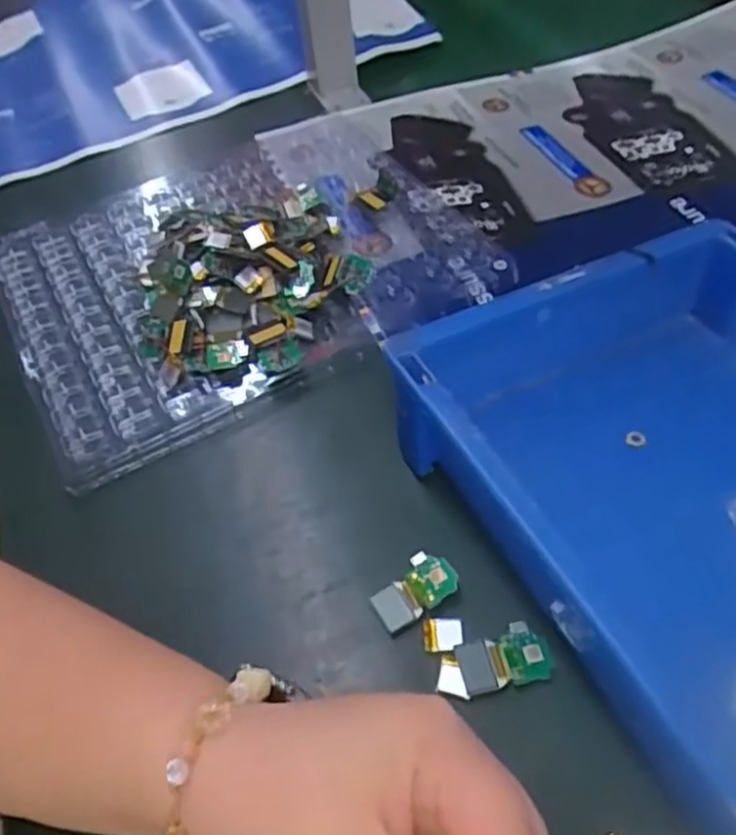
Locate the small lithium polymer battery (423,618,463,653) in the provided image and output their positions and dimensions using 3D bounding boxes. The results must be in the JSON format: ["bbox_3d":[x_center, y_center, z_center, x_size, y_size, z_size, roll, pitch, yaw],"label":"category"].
[{"bbox_3d":[0.033,0.094,0.319,0.017,0.004,0.015,-5,49,1],"label":"small lithium polymer battery"}]

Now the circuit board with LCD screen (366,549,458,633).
[{"bbox_3d":[0.021,0.077,0.332,0.038,0.006,0.024,-26,52,-16],"label":"circuit board with LCD screen"}]

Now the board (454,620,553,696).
[{"bbox_3d":[0.057,0.101,0.307,0.039,0.004,0.024,-16,50,-8],"label":"board"}]

